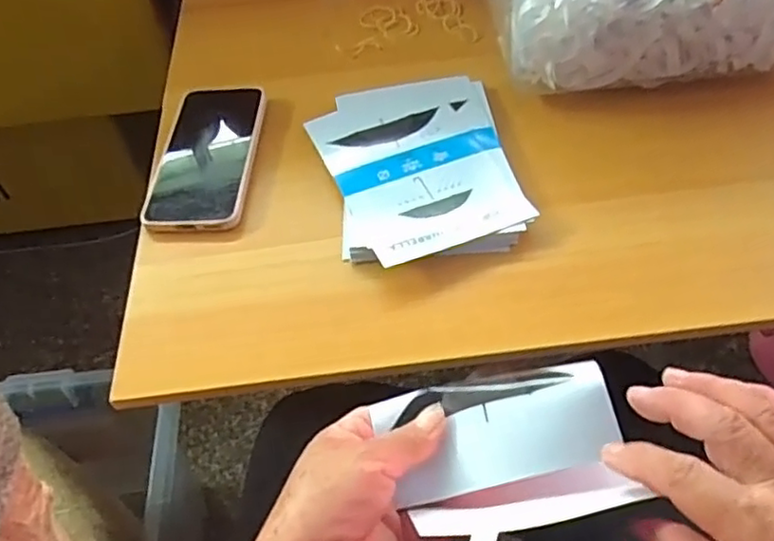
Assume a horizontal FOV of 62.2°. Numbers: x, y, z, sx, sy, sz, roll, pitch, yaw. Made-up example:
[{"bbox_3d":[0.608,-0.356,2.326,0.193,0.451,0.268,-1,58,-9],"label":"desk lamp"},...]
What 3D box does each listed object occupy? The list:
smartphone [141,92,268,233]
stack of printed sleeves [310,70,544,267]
[{"bbox_3d":[-0.147,-0.098,0.526,0.079,0.007,0.160,-3,52,3],"label":"smartphone"},{"bbox_3d":[0.023,-0.087,0.504,0.140,0.013,0.196,-12,52,-4],"label":"stack of printed sleeves"}]

